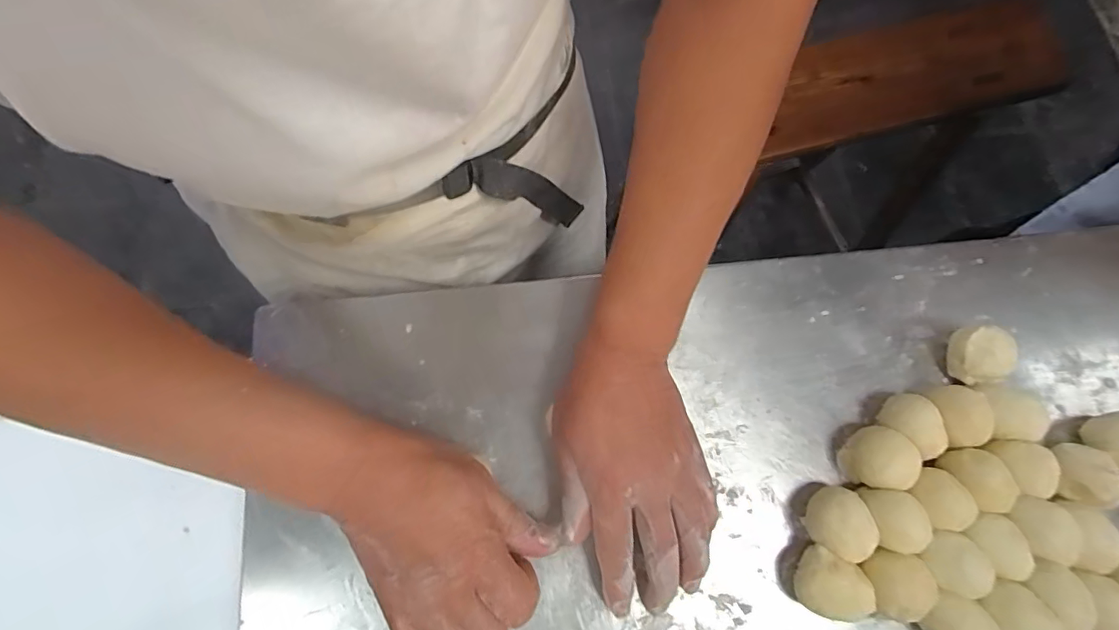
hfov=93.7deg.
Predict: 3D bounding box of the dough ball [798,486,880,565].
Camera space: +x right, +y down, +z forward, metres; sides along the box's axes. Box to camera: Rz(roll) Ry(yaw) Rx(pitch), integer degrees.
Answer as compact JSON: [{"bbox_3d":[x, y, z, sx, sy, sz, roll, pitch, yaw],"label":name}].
[{"bbox_3d":[0.184,0.137,0.347,0.033,0.037,0.043,9,72,1],"label":"dough ball"}]

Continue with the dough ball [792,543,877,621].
[{"bbox_3d":[0.172,0.173,0.335,0.040,0.034,0.035,33,74,8],"label":"dough ball"}]

